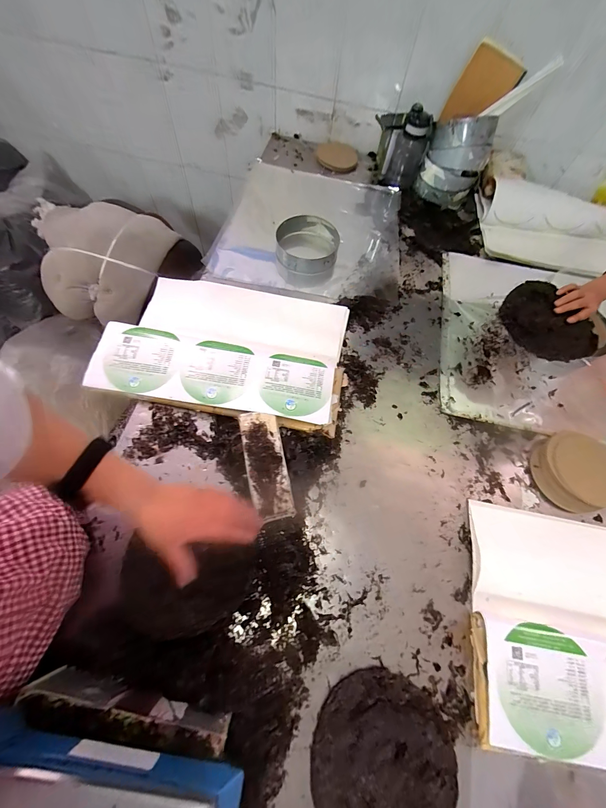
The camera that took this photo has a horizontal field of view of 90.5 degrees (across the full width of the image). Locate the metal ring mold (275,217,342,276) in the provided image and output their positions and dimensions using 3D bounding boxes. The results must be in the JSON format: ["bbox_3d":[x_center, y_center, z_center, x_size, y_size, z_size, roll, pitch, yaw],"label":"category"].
[{"bbox_3d":[0.017,-0.440,0.820,0.167,0.052,0.172,2,65,-5],"label":"metal ring mold"}]

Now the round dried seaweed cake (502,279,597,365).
[{"bbox_3d":[0.507,-0.169,0.622,0.165,0.025,0.189,-32,71,-18],"label":"round dried seaweed cake"}]

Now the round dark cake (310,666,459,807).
[{"bbox_3d":[0.112,0.493,0.413,0.189,0.019,0.189,1,65,-2],"label":"round dark cake"}]

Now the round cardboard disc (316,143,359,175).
[{"bbox_3d":[0.120,-0.864,1.051,0.138,0.019,0.126,2,74,-5],"label":"round cardboard disc"}]

